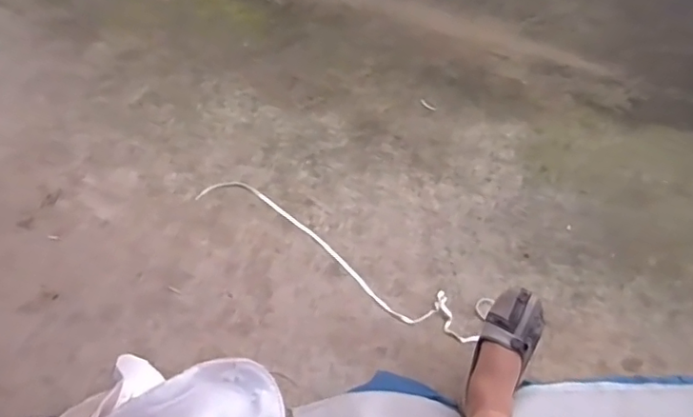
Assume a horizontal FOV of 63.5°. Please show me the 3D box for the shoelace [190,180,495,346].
[{"bbox_3d":[-0.026,0.086,1.127,0.642,0.025,0.122,27,53,15],"label":"shoelace"}]

